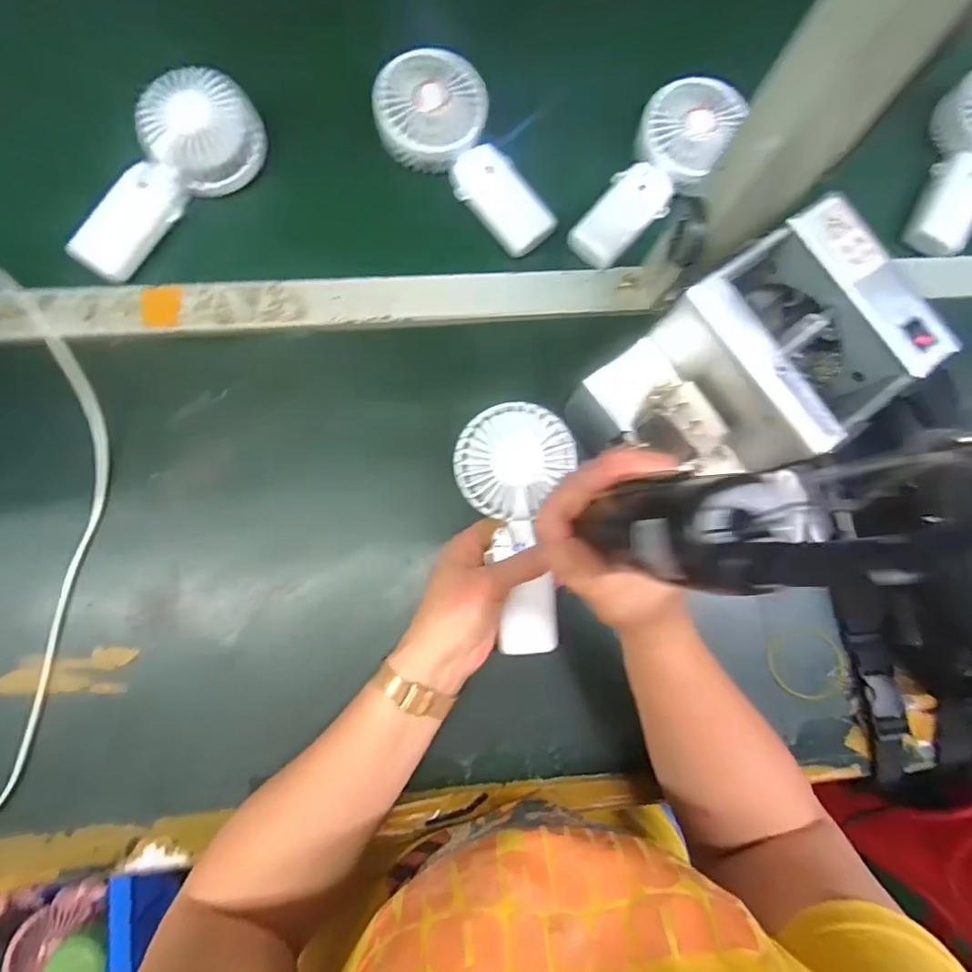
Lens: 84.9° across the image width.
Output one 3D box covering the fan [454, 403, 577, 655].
[{"bbox_3d":[0.027,0.032,0.391,0.084,0.036,0.179,-5,93,-5],"label":"fan"}]

